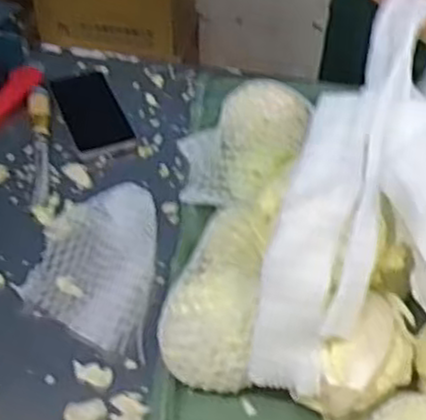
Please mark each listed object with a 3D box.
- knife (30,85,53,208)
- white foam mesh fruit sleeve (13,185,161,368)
[{"bbox_3d":[-0.208,-0.084,0.924,0.026,0.015,0.205,-7,46,-8],"label":"knife"},{"bbox_3d":[-0.126,0.055,0.794,0.126,0.019,0.205,2,46,1],"label":"white foam mesh fruit sleeve"}]

